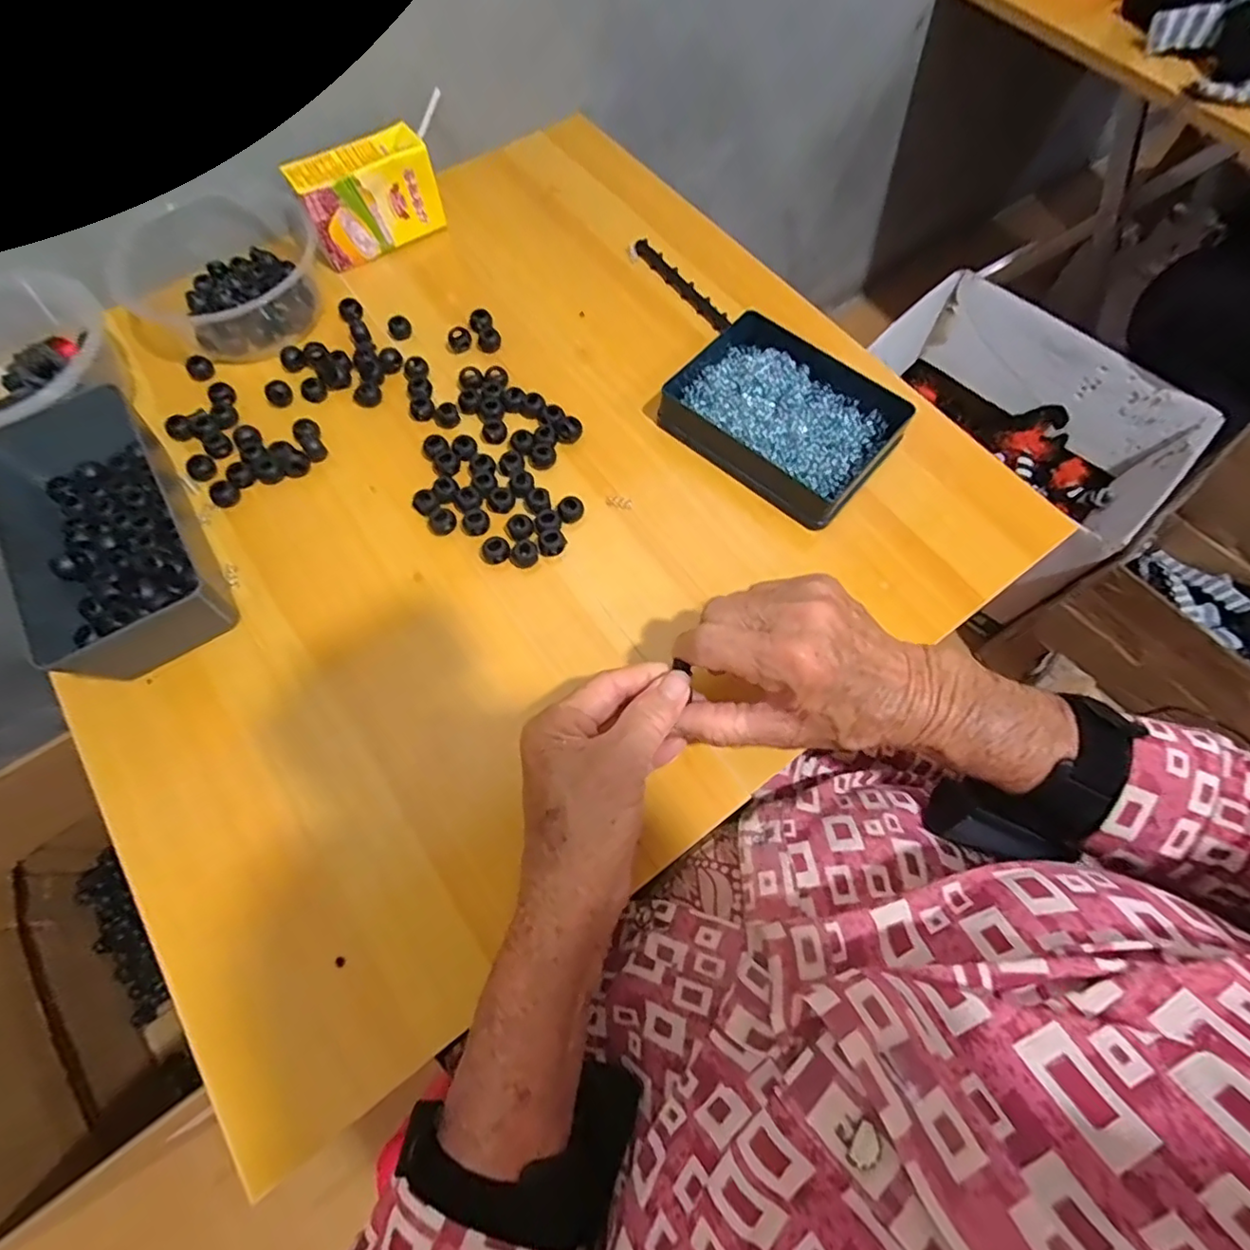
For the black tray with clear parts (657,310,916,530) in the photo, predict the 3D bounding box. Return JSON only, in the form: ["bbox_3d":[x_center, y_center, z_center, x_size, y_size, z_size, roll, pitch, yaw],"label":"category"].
[{"bbox_3d":[0.109,-0.149,0.414,0.150,0.031,0.108,39,73,14],"label":"black tray with clear parts"}]

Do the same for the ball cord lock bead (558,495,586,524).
[{"bbox_3d":[-0.037,-0.079,0.395,0.018,0.011,0.017,0,68,-1],"label":"ball cord lock bead"}]

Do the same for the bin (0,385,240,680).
[{"bbox_3d":[-0.320,-0.057,0.359,0.083,0.049,0.188,-31,71,-12],"label":"bin"}]

